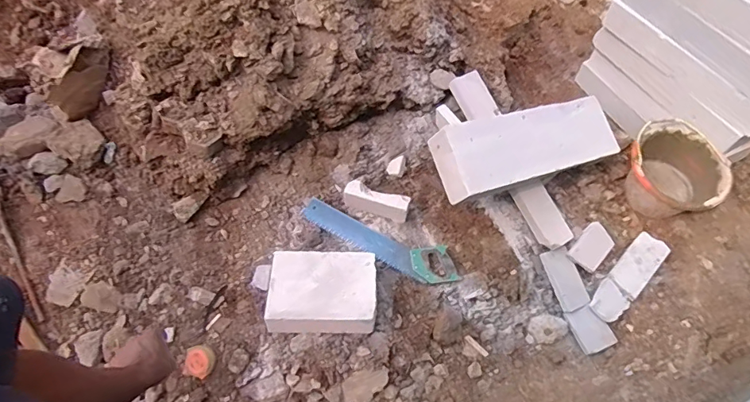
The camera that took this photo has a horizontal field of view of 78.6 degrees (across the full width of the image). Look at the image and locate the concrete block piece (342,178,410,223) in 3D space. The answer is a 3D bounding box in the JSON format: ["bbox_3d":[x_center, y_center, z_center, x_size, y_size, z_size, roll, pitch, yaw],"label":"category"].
[{"bbox_3d":[0.000,0.000,1.404,0.205,0.114,0.052,14,60,10],"label":"concrete block piece"}]

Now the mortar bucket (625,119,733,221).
[{"bbox_3d":[0.885,-0.068,1.399,0.247,0.190,0.277,-29,62,-16],"label":"mortar bucket"}]

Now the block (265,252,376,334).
[{"bbox_3d":[-0.142,0.243,1.249,0.277,0.111,0.203,-1,59,0],"label":"block"}]

